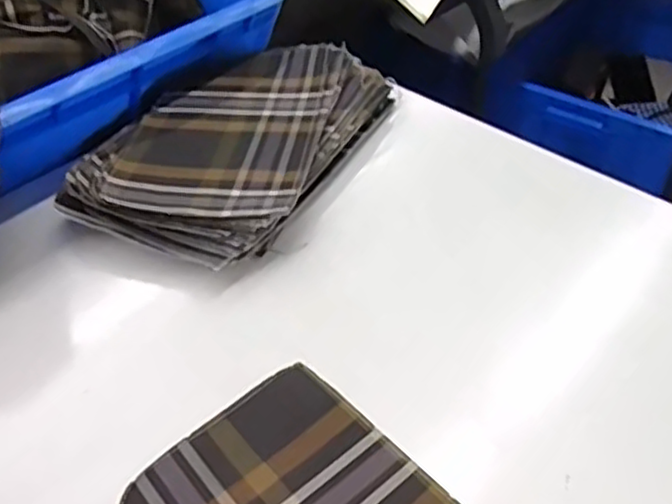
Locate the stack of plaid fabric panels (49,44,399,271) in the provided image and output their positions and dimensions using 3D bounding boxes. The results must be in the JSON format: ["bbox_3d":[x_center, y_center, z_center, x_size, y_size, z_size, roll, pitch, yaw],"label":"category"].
[{"bbox_3d":[-0.080,-0.091,0.600,0.170,0.054,0.266,17,44,18],"label":"stack of plaid fabric panels"}]

